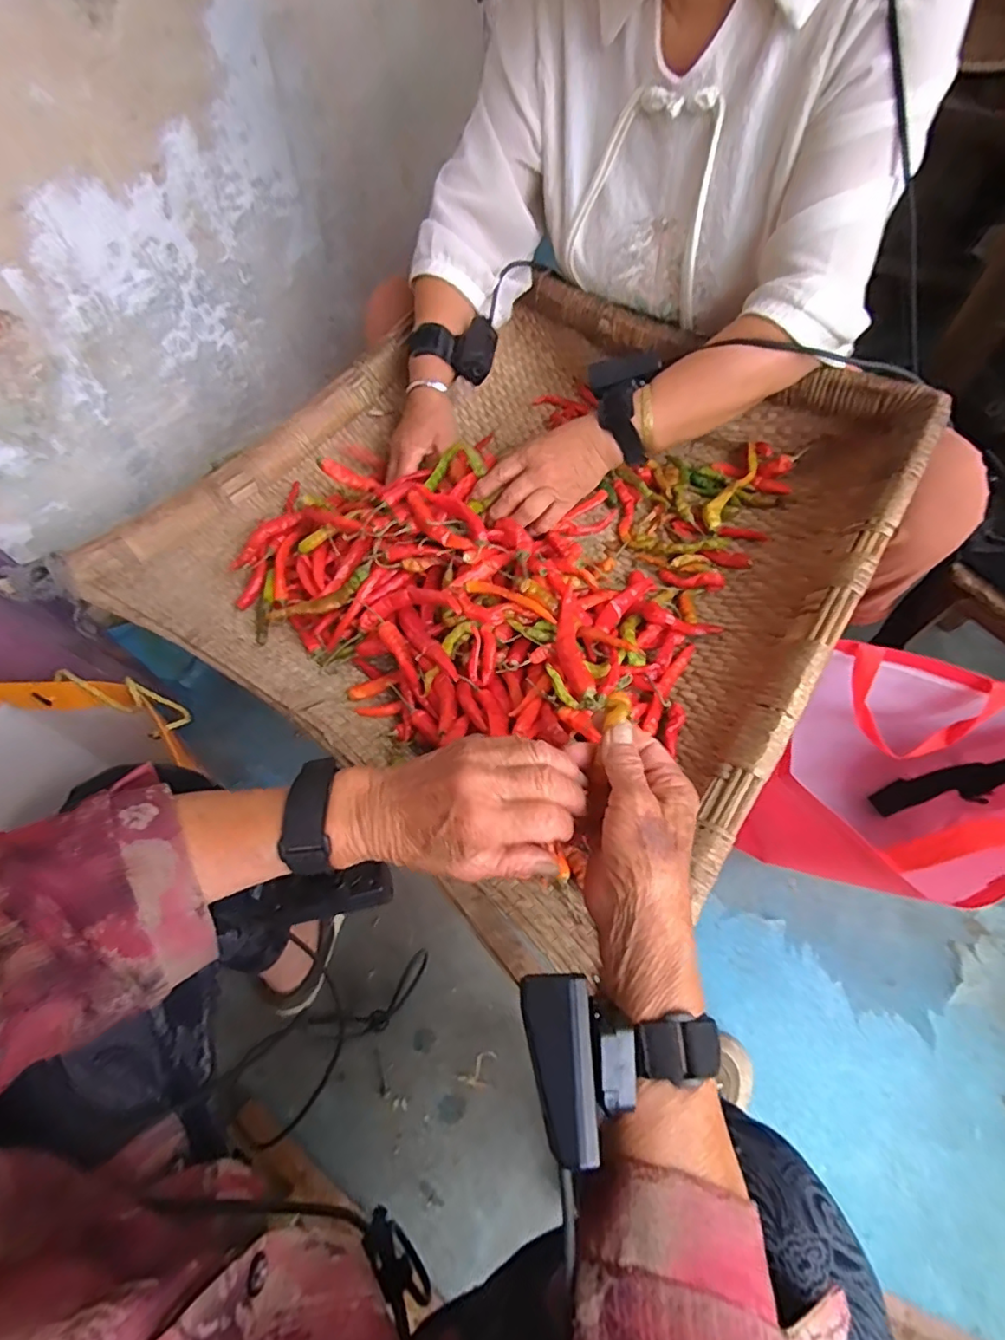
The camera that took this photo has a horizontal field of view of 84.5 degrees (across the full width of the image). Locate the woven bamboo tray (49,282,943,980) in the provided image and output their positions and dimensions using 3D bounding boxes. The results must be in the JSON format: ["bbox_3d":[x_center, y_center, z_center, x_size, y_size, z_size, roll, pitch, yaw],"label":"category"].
[{"bbox_3d":[0.008,-0.135,0.552,0.612,0.132,0.600,34,67,20],"label":"woven bamboo tray"}]

